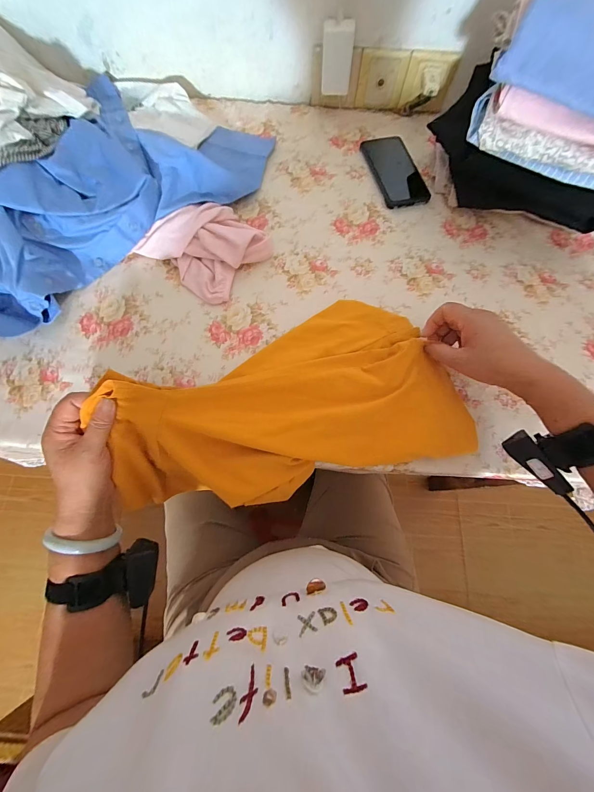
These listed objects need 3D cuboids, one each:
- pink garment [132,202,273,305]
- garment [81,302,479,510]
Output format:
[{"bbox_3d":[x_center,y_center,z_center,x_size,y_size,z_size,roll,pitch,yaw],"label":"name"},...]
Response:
[{"bbox_3d":[-0.139,-0.232,0.461,0.164,0.040,0.144,40,75,11],"label":"pink garment"},{"bbox_3d":[-0.017,0.015,0.403,0.424,0.155,0.222,-15,75,-5],"label":"garment"}]

